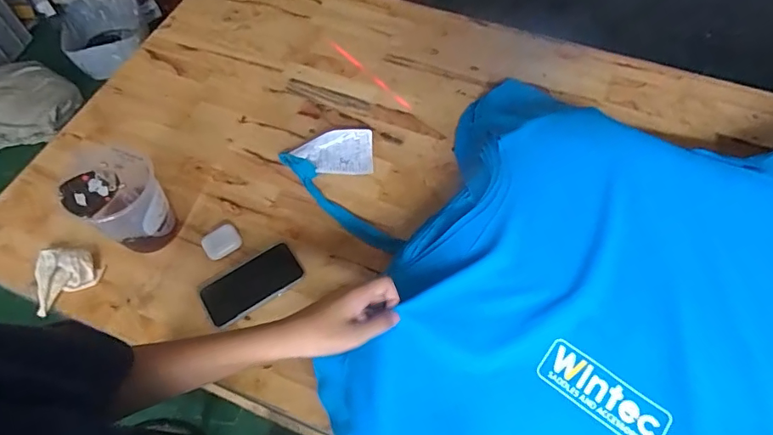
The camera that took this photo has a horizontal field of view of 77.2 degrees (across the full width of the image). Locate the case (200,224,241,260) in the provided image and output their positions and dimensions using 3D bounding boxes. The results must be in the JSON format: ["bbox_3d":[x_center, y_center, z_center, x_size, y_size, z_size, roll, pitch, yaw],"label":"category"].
[{"bbox_3d":[-0.245,0.037,0.720,0.053,0.021,0.038,-26,63,-12],"label":"case"}]

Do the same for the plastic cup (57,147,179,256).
[{"bbox_3d":[-0.357,-0.012,0.677,0.105,0.154,0.110,-24,63,-11],"label":"plastic cup"}]

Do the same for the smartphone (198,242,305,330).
[{"bbox_3d":[-0.191,0.095,0.688,0.145,0.011,0.078,-29,57,-8],"label":"smartphone"}]

